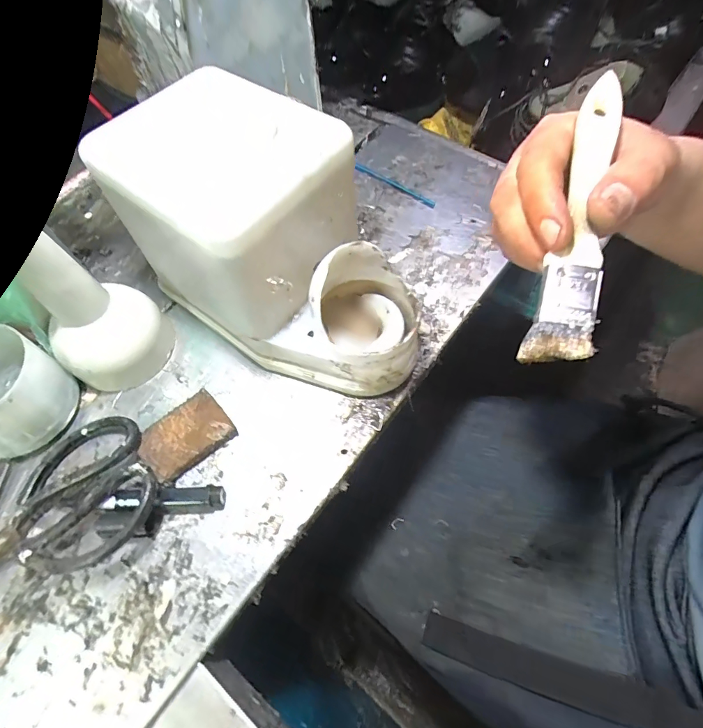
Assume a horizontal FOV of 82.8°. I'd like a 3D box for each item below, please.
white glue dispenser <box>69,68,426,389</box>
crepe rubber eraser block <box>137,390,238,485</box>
[{"bbox_3d":[-0.046,-0.083,0.319,0.230,0.159,0.136,34,69,18],"label":"white glue dispenser"},{"bbox_3d":[-0.135,0.060,0.327,0.067,0.014,0.049,-39,68,-16],"label":"crepe rubber eraser block"}]

